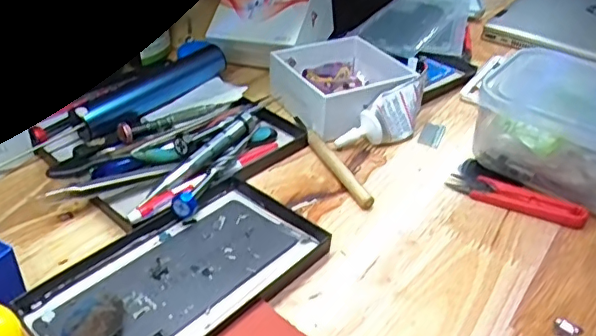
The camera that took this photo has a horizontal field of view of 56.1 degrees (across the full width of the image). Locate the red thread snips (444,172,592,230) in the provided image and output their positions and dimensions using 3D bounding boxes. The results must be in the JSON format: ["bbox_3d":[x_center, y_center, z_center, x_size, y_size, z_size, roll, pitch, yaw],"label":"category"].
[{"bbox_3d":[0.170,0.022,0.437,0.101,0.022,0.022,20,39,21],"label":"red thread snips"}]

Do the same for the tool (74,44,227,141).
[{"bbox_3d":[-0.128,-0.072,0.494,0.026,0.032,0.146,32,45,33],"label":"tool"}]

